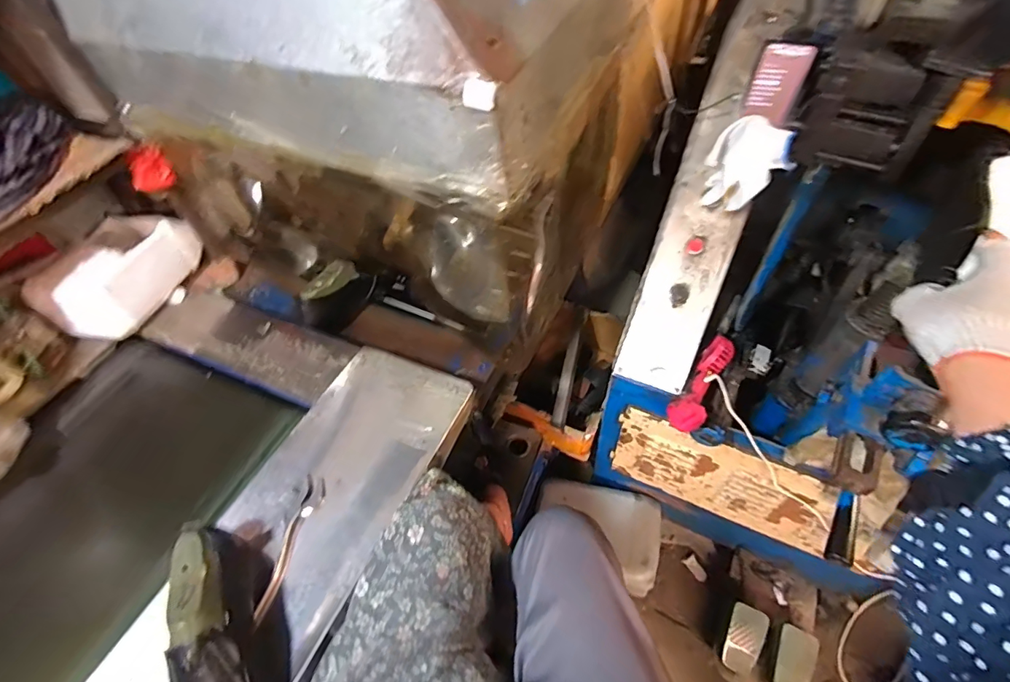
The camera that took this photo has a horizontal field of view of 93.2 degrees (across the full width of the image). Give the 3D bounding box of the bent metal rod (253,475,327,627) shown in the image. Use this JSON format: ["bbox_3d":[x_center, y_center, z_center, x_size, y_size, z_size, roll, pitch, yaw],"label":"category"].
[{"bbox_3d":[-0.284,0.271,0.634,0.023,0.019,0.181,7,53,10],"label":"bent metal rod"}]

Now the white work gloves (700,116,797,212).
[{"bbox_3d":[0.342,-0.257,0.694,0.051,0.125,0.125,-35,57,-21],"label":"white work gloves"}]

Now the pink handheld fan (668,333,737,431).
[{"bbox_3d":[0.366,0.077,0.878,0.062,0.059,0.201,29,59,24],"label":"pink handheld fan"}]

